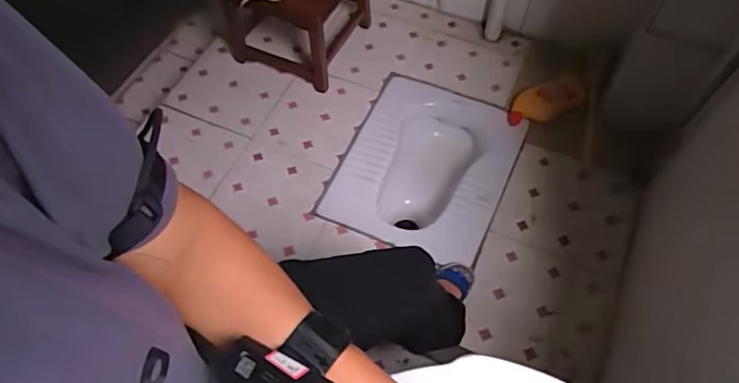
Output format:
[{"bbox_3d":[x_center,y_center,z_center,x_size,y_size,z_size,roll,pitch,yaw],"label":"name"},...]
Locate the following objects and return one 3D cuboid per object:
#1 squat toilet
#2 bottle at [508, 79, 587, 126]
[{"bbox_3d":[0.152,-0.036,1.484,0.406,0.183,0.505,22,61,13],"label":"squat toilet"},{"bbox_3d":[0.482,-0.244,1.477,0.203,0.048,0.097,-19,57,16],"label":"bottle"}]

